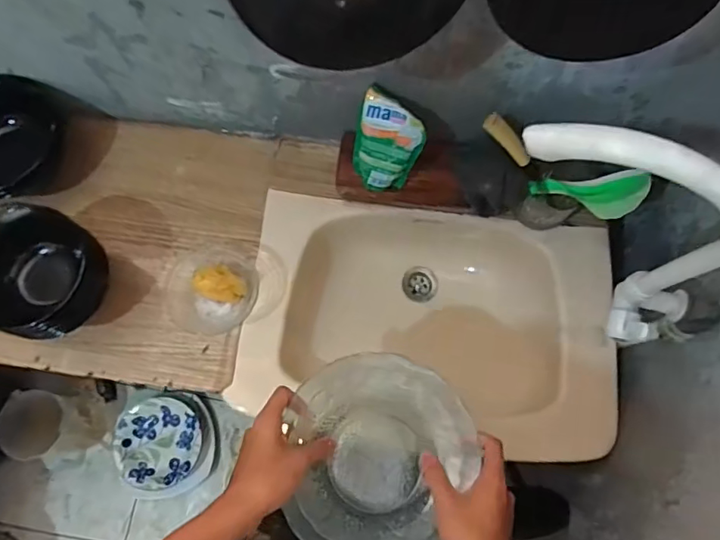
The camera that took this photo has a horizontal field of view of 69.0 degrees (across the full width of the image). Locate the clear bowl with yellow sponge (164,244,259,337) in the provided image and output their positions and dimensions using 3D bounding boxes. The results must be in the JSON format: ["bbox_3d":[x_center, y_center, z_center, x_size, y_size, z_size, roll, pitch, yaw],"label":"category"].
[{"bbox_3d":[-0.208,0.026,0.726,0.125,0.040,0.124,0,73,1],"label":"clear bowl with yellow sponge"}]

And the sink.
[{"bbox_3d":[0.103,0.073,0.818,0.508,0.177,0.314,9,74,3],"label":"sink"}]

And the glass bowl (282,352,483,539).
[{"bbox_3d":[0.017,0.199,0.569,0.199,0.063,0.207,0,73,1],"label":"glass bowl"}]

